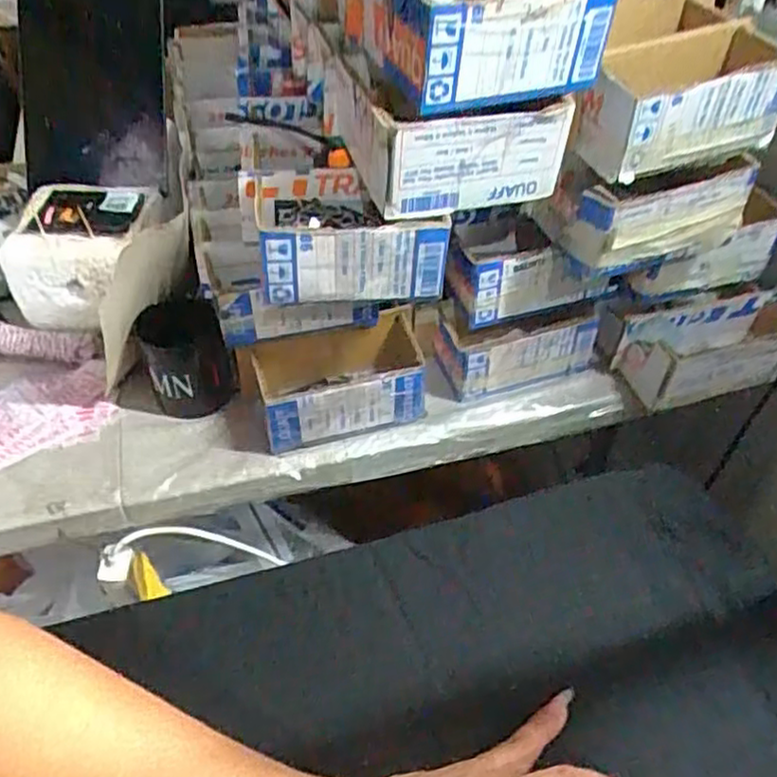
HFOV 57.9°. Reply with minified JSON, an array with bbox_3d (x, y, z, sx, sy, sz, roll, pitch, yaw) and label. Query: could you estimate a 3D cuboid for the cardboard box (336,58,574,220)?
[{"bbox_3d":[0.041,-0.213,0.571,0.150,0.077,0.143,-16,49,-16],"label":"cardboard box"}]

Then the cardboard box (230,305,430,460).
[{"bbox_3d":[-0.054,-0.007,0.694,0.177,0.077,0.105,-9,47,-10],"label":"cardboard box"}]

